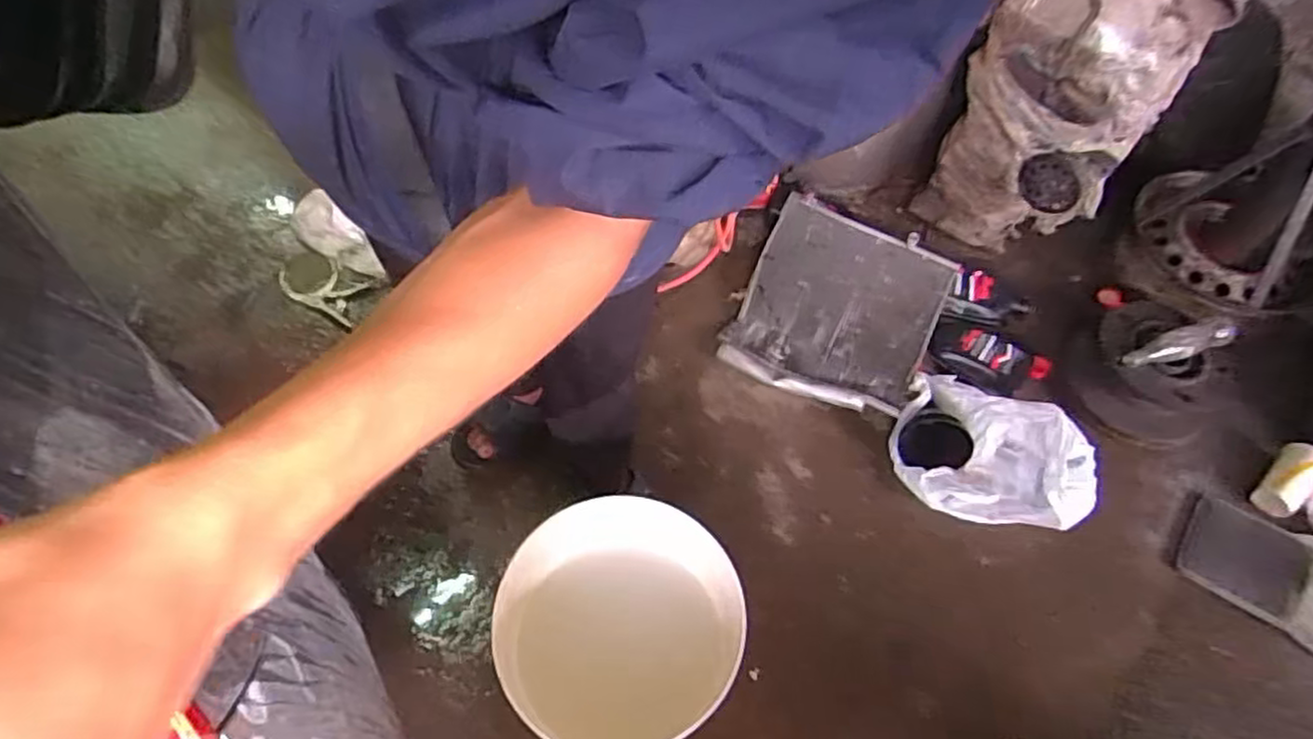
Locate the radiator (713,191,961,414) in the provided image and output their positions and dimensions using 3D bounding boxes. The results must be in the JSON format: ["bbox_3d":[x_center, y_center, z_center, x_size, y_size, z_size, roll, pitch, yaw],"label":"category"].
[{"bbox_3d":[0.365,-0.139,1.487,0.374,0.040,0.418,20,72,22],"label":"radiator"}]

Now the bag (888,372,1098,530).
[{"bbox_3d":[0.580,0.139,1.286,0.329,0.192,0.230,34,62,18],"label":"bag"}]

